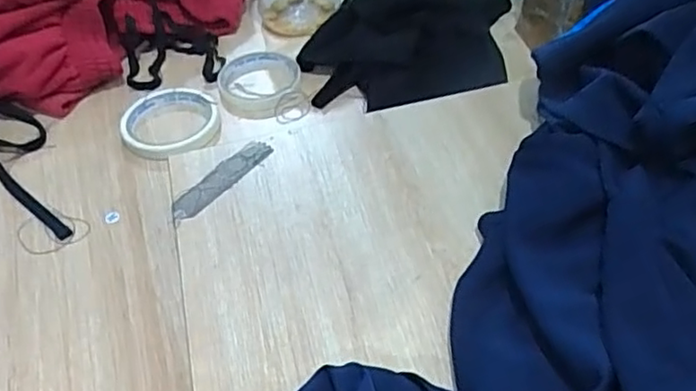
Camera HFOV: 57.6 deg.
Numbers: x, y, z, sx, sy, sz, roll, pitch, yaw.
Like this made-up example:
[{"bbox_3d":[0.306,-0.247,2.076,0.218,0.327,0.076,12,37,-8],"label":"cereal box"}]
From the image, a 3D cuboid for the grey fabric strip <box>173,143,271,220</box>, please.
[{"bbox_3d":[-0.103,-0.014,0.518,0.023,0.004,0.098,35,59,22],"label":"grey fabric strip"}]

